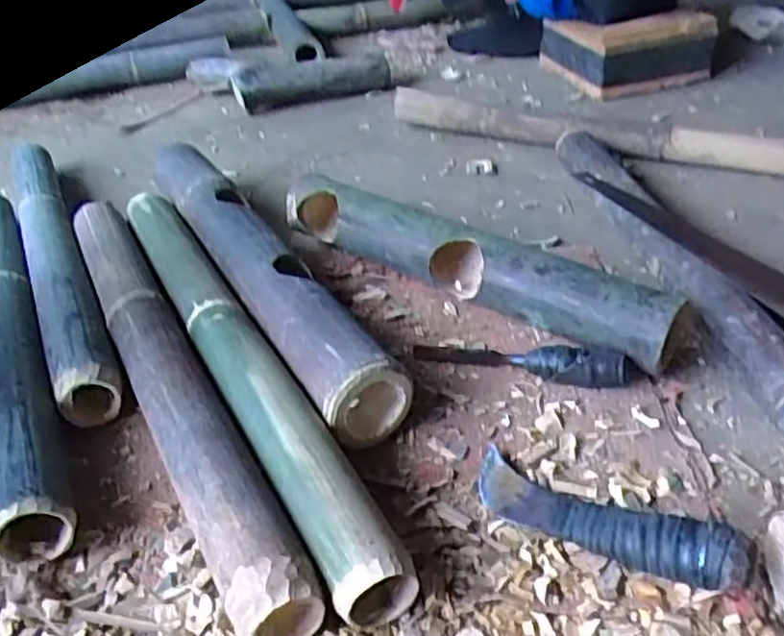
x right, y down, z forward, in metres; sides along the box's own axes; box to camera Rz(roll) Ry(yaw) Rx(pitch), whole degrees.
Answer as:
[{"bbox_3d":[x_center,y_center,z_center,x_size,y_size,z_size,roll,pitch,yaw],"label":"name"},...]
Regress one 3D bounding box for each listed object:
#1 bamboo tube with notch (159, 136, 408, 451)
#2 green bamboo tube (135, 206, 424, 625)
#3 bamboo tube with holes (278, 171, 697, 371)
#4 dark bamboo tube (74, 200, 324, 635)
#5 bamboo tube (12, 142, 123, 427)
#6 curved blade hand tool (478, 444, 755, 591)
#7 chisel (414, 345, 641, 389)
[{"bbox_3d":[-0.163,-0.079,0.816,0.084,0.078,0.607,-20,40,-22],"label":"bamboo tube with notch"},{"bbox_3d":[-0.162,0.014,0.701,0.063,0.063,0.667,-19,40,-21],"label":"green bamboo tube"},{"bbox_3d":[0.073,-0.066,0.790,0.487,0.085,0.060,24,44,31],"label":"bamboo tube with holes"},{"bbox_3d":[-0.225,0.029,0.685,0.066,0.058,0.648,-20,40,-22],"label":"dark bamboo tube"},{"bbox_3d":[-0.383,-0.055,0.822,0.059,0.048,0.492,-19,40,-21],"label":"bamboo tube"},{"bbox_3d":[0.155,0.149,0.537,0.208,0.034,0.054,9,35,40],"label":"curved blade hand tool"},{"bbox_3d":[0.128,0.036,0.688,0.214,0.043,0.031,10,39,16],"label":"chisel"}]

